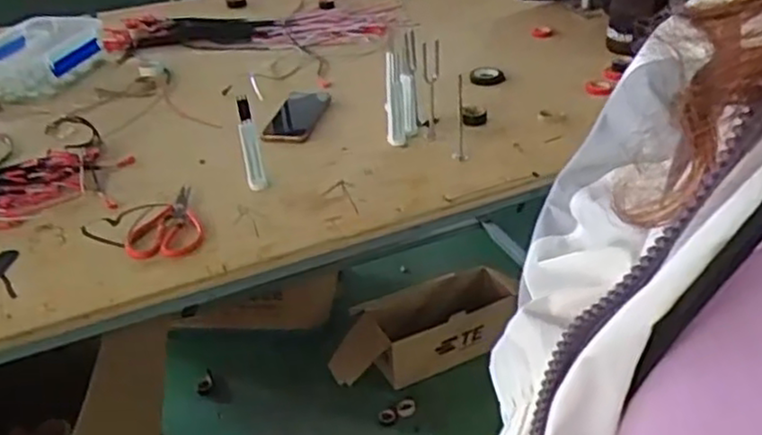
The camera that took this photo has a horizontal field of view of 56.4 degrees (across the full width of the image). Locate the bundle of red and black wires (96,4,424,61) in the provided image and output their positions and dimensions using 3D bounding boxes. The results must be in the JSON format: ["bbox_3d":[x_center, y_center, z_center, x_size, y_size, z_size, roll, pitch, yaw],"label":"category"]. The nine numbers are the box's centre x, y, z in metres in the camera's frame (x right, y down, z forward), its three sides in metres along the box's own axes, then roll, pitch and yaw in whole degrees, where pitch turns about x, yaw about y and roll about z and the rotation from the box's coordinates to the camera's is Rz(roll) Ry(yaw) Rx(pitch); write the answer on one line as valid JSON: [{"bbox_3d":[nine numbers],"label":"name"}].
[{"bbox_3d":[-0.271,-0.430,1.586,0.648,0.020,0.254,-5,34,-3],"label":"bundle of red and black wires"}]

